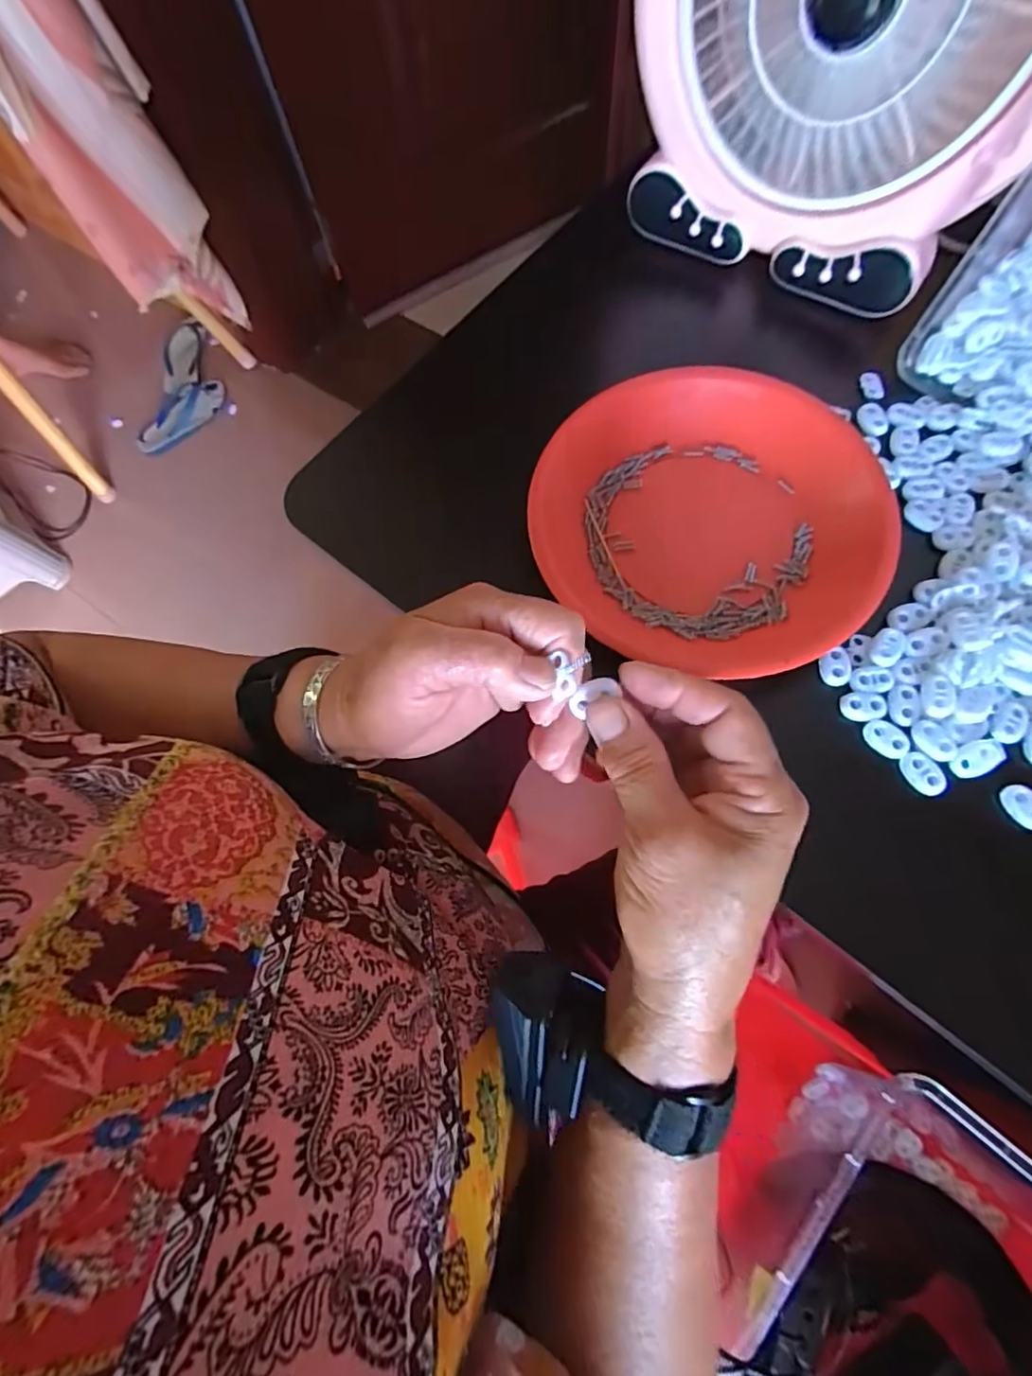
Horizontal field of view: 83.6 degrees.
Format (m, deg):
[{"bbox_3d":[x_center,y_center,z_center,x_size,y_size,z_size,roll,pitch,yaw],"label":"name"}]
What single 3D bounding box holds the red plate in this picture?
[{"bbox_3d":[0.110,-0.104,0.333,0.187,0.034,0.198,-1,74,2],"label":"red plate"}]

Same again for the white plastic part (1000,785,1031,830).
[{"bbox_3d":[0.250,0.059,0.282,0.013,0.008,0.022,-25,74,-5],"label":"white plastic part"}]

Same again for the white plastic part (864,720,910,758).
[{"bbox_3d":[0.191,0.026,0.298,0.014,0.006,0.022,-39,76,-9],"label":"white plastic part"}]

